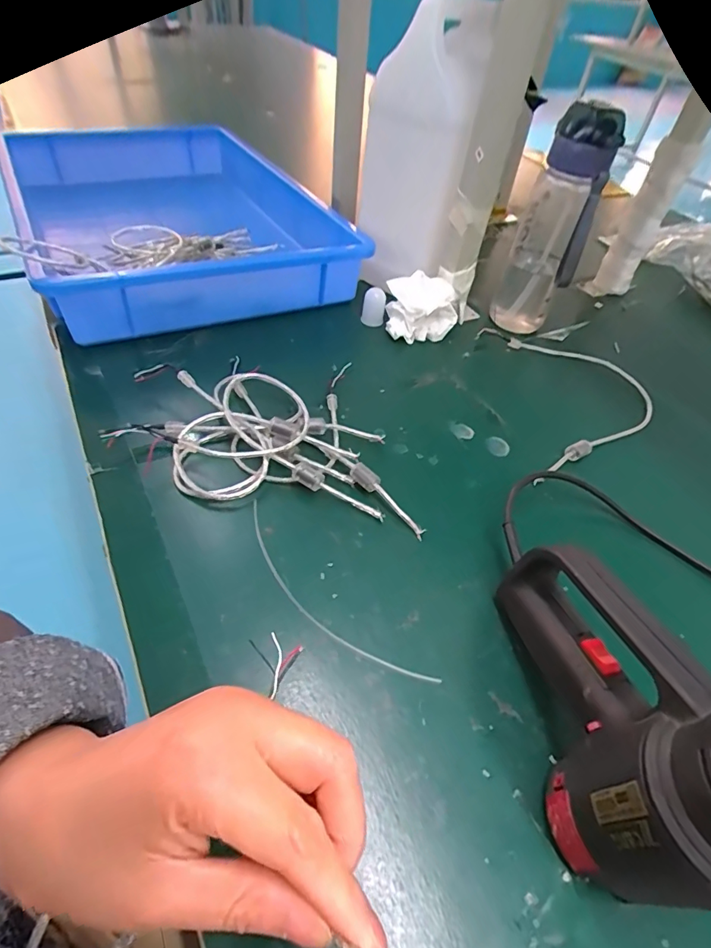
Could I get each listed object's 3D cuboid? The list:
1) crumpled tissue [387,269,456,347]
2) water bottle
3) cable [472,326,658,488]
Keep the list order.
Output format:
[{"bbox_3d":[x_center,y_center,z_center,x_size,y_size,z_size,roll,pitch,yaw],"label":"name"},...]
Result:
[{"bbox_3d":[0.083,-0.207,0.581,0.089,0.059,0.060,-2,50,-8],"label":"crumpled tissue"},{"bbox_3d":[0.237,-0.292,0.559,0.081,0.234,0.074,21,50,12],"label":"water bottle"},{"bbox_3d":[0.258,-0.089,0.528,0.190,0.026,0.232,-2,50,-8],"label":"cable"}]

